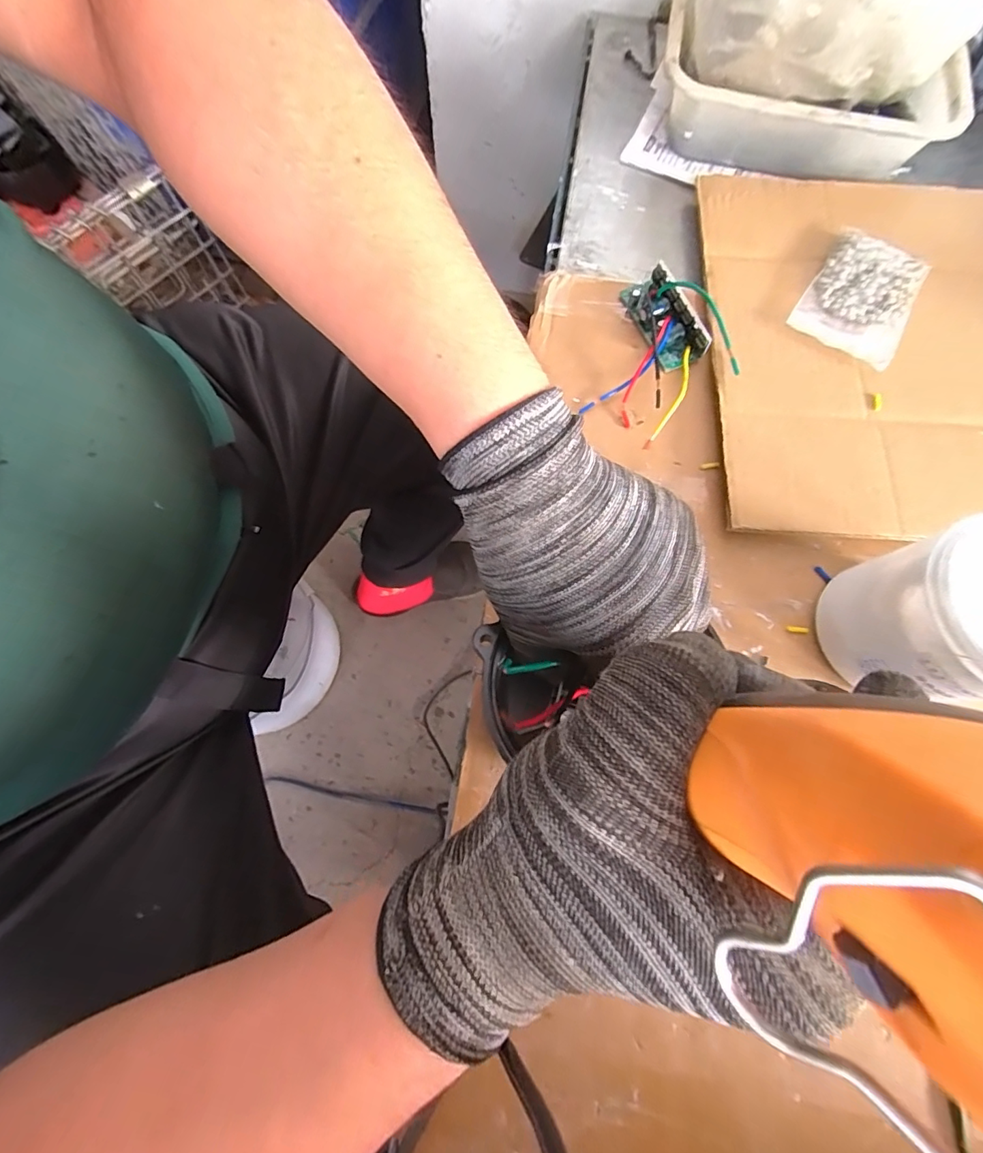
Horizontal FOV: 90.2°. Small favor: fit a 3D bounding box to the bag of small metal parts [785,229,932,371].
[{"bbox_3d":[0.298,-0.225,0.394,0.077,0.010,0.113,33,76,8],"label":"bag of small metal parts"}]

